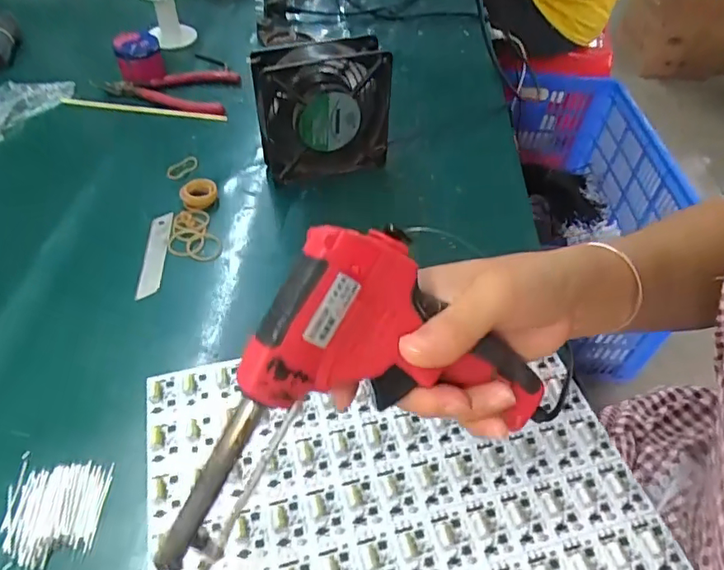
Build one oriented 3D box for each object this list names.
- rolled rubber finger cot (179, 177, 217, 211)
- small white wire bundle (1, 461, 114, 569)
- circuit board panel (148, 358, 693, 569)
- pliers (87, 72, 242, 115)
[{"bbox_3d":[-0.154,-0.086,0.500,0.033,0.016,0.029,-13,49,-13],"label":"rolled rubber finger cot"},{"bbox_3d":[-0.182,0.133,0.308,0.056,0.006,0.059,-2,48,-3],"label":"small white wire bundle"},{"bbox_3d":[0.022,0.129,0.319,0.286,0.005,0.232,-11,50,-10],"label":"circuit board panel"},{"bbox_3d":[-0.237,-0.237,0.630,0.158,0.016,0.093,6,48,3],"label":"pliers"}]

